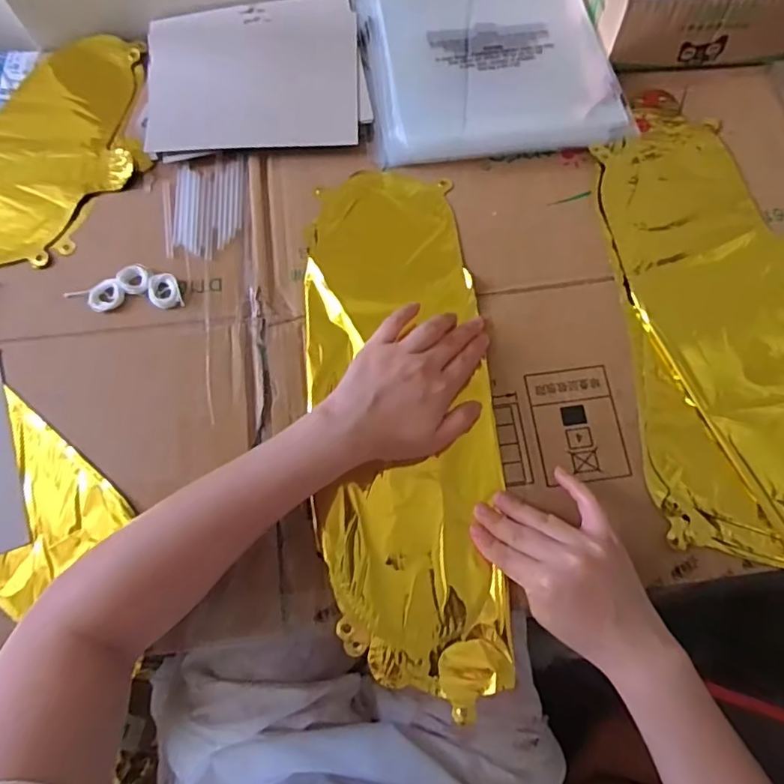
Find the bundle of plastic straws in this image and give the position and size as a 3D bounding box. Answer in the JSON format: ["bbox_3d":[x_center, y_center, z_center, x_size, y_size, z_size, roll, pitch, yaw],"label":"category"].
[{"bbox_3d":[-0.168,-0.165,0.512,0.070,0.006,0.099,-5,73,0],"label":"bundle of plastic straws"}]

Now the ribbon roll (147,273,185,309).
[{"bbox_3d":[-0.189,-0.084,0.478,0.027,0.007,0.030,-17,73,-4],"label":"ribbon roll"}]

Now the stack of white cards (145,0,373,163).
[{"bbox_3d":[-0.131,-0.306,0.549,0.204,0.011,0.177,-7,73,-1],"label":"stack of white cards"}]

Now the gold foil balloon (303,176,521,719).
[{"bbox_3d":[0.006,0.008,0.451,0.139,0.016,0.422,-4,72,-3],"label":"gold foil balloon"}]

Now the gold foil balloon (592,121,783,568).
[{"bbox_3d":[0.300,-0.048,0.461,0.215,0.008,0.391,-2,73,0],"label":"gold foil balloon"}]

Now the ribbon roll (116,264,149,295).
[{"bbox_3d":[-0.217,-0.095,0.480,0.025,0.007,0.026,0,73,1],"label":"ribbon roll"}]

